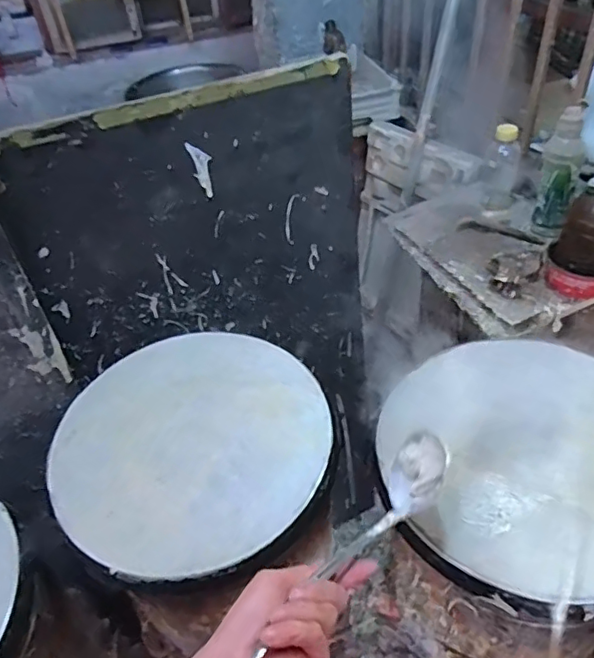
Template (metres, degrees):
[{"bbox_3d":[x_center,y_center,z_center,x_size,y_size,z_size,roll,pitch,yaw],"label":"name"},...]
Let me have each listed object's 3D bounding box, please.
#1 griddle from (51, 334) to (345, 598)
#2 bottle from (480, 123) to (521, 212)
[{"bbox_3d":[-0.139,0.153,0.792,0.368,0.053,0.385,-2,43,2],"label":"griddle"},{"bbox_3d":[0.425,-0.331,1.178,0.074,0.174,0.063,10,45,15],"label":"bottle"}]

